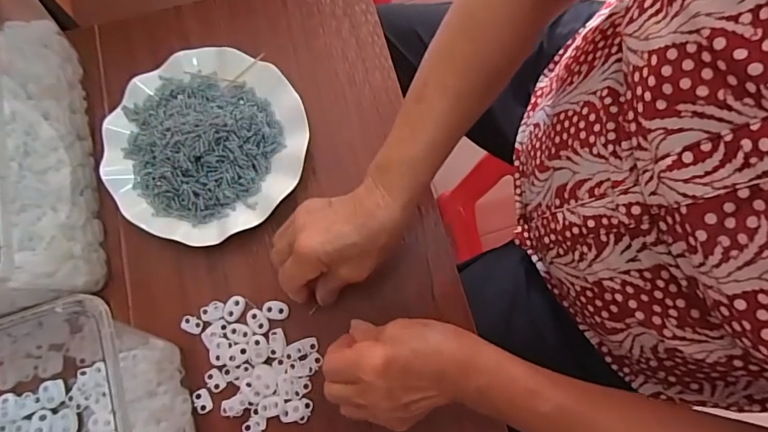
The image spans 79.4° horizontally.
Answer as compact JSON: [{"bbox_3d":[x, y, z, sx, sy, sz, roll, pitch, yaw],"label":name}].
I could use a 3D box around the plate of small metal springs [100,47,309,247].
[{"bbox_3d":[-0.165,-0.073,0.416,0.180,0.036,0.179,0,74,0],"label":"plate of small metal springs"}]

